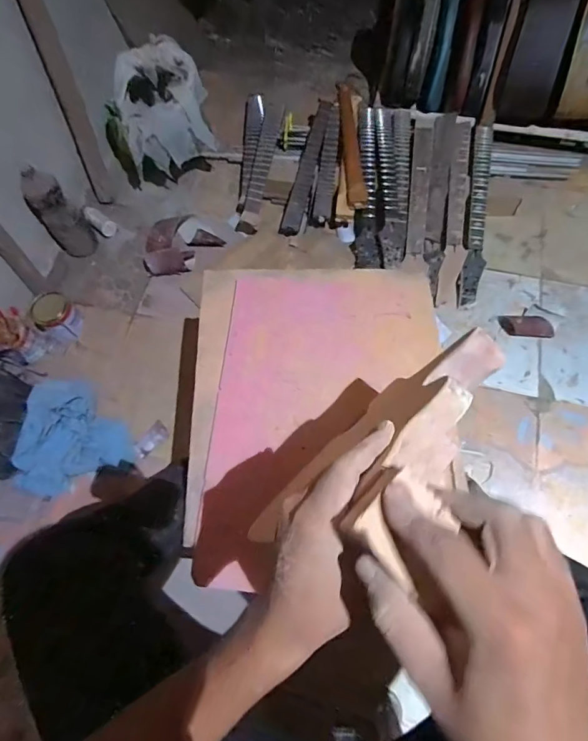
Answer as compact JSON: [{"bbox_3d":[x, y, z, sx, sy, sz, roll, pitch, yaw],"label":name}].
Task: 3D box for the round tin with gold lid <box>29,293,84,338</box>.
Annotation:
[{"bbox_3d":[-0.698,-0.158,1.209,0.114,0.091,0.118,-1,67,2],"label":"round tin with gold lid"}]

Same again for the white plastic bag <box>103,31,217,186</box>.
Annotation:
[{"bbox_3d":[-0.438,-0.798,1.321,0.331,0.306,0.237,-24,69,-8],"label":"white plastic bag"}]

